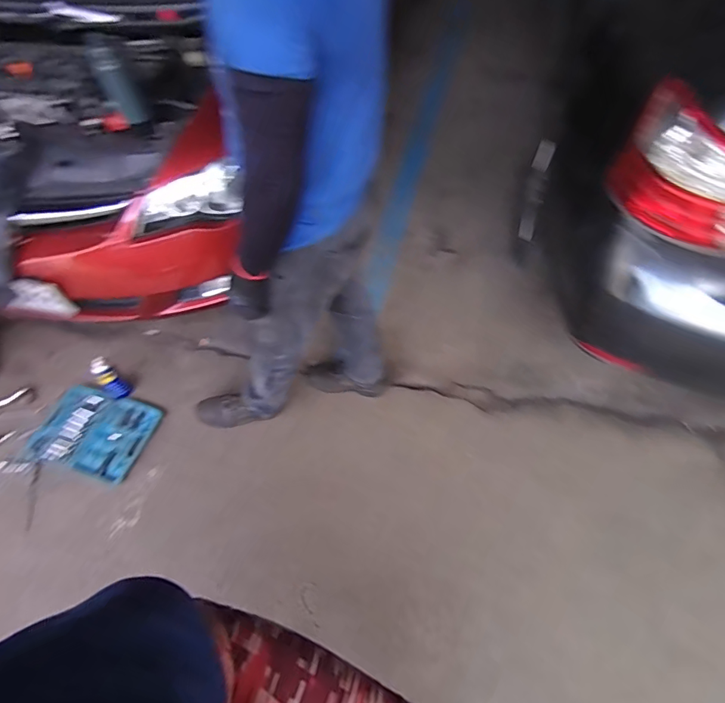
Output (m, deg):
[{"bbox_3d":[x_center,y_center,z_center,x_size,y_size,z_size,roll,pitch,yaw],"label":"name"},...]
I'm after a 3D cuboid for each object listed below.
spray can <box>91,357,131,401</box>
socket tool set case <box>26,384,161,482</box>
[{"bbox_3d":[-0.908,0.098,1.652,0.064,0.172,0.066,-1,55,2],"label":"spray can"},{"bbox_3d":[-0.956,0.281,1.639,0.413,0.043,0.291,12,57,11],"label":"socket tool set case"}]

